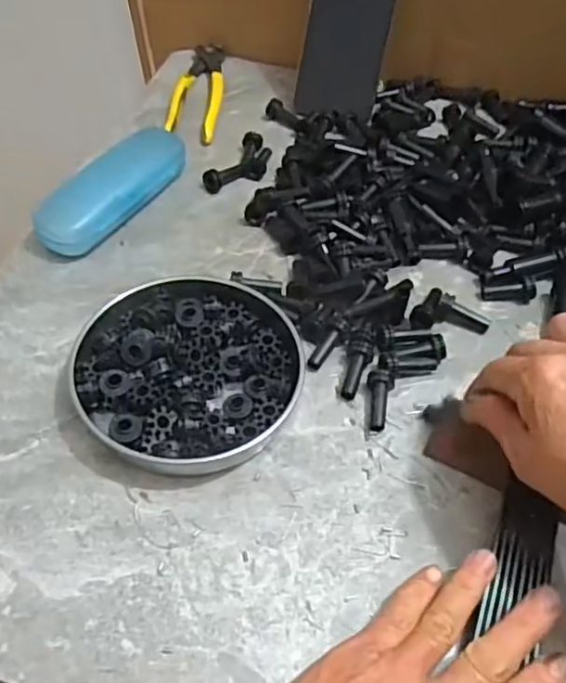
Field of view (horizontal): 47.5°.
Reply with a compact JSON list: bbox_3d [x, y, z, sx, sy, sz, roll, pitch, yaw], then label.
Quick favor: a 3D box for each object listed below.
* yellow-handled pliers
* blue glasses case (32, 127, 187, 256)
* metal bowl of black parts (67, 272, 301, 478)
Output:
[{"bbox_3d":[-0.079,-0.245,0.621,0.043,0.019,0.159,4,51,0],"label":"yellow-handled pliers"},{"bbox_3d":[-0.133,-0.122,0.504,0.045,0.029,0.143,26,55,17],"label":"blue glasses case"},{"bbox_3d":[-0.058,0.015,0.402,0.133,0.027,0.136,1,51,-2],"label":"metal bowl of black parts"}]

